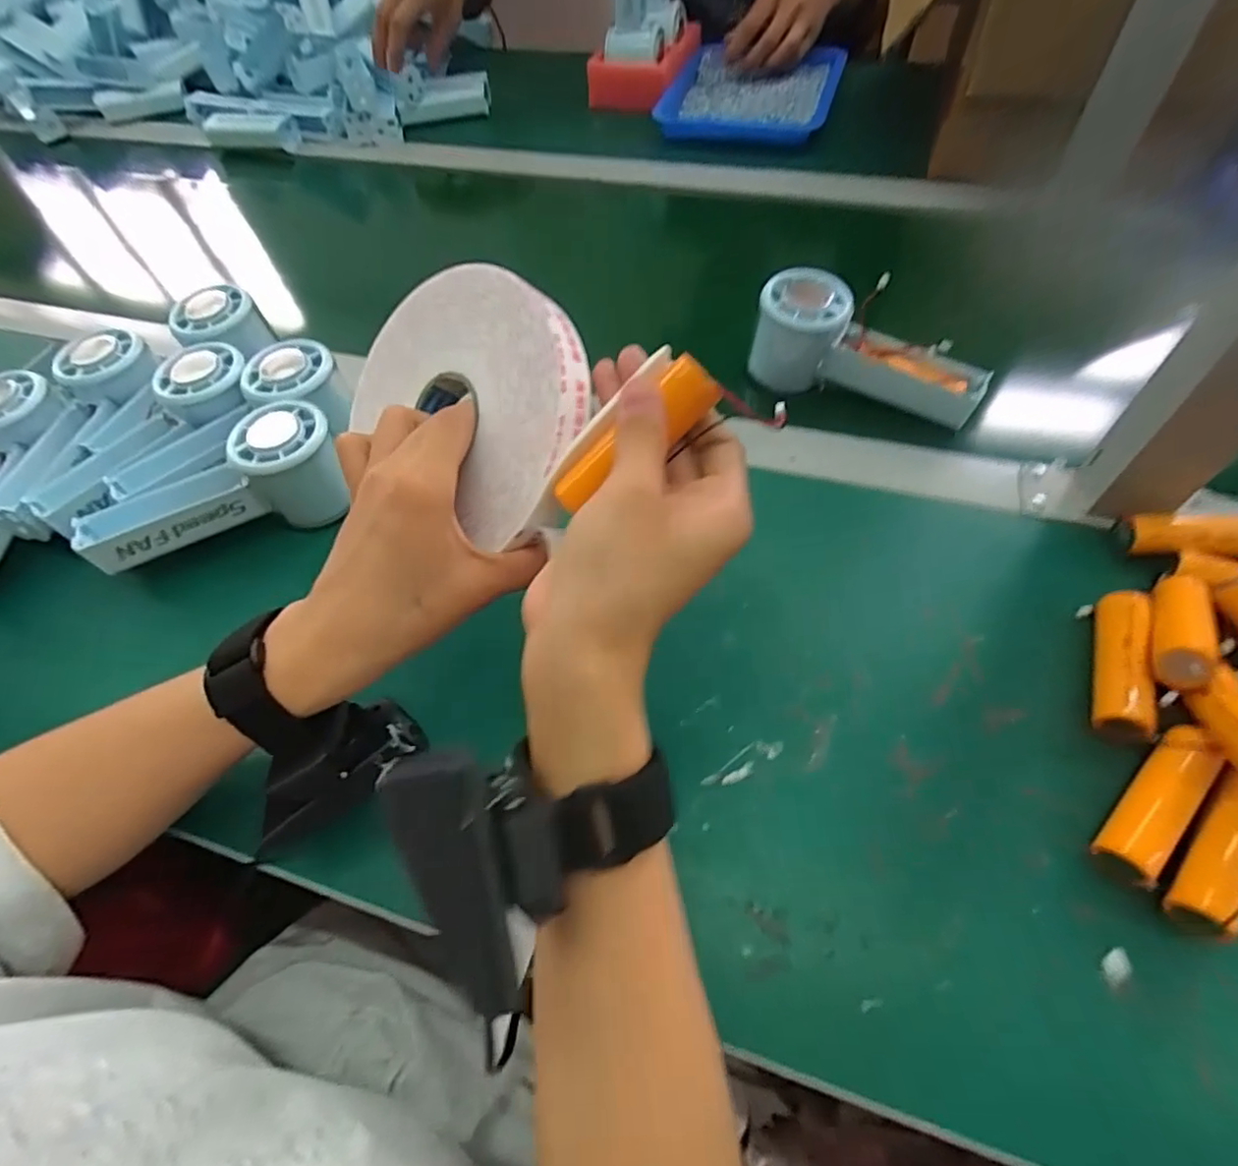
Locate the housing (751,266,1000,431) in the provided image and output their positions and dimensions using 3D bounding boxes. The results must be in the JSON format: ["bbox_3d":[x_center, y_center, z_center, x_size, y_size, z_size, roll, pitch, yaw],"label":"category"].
[{"bbox_3d":[0.166,-0.156,0.414,0.146,0.064,0.053,18,60,14],"label":"housing"}]

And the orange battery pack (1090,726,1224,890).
[{"bbox_3d":[0.228,0.094,0.263,0.070,0.024,0.021,-39,64,-19],"label":"orange battery pack"}]

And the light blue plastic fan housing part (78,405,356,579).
[{"bbox_3d":[-0.243,-0.056,0.372,0.148,0.056,0.061,-16,58,-7],"label":"light blue plastic fan housing part"}]

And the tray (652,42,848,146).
[{"bbox_3d":[0.142,-0.534,0.674,0.173,0.032,0.180,15,60,12],"label":"tray"}]

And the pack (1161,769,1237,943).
[{"bbox_3d":[0.243,0.109,0.251,0.022,0.024,0.068,36,66,22],"label":"pack"}]

